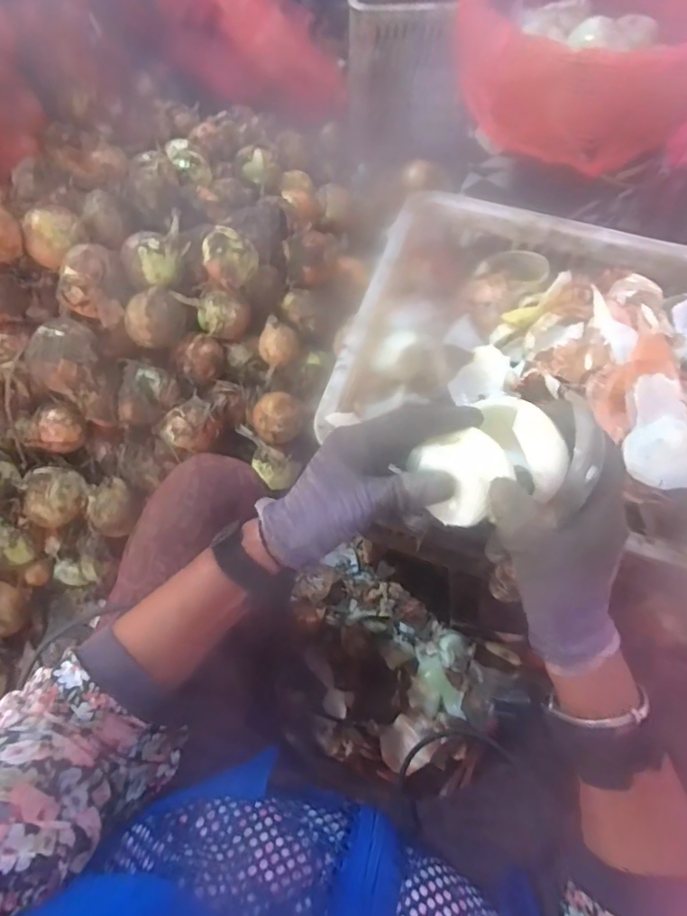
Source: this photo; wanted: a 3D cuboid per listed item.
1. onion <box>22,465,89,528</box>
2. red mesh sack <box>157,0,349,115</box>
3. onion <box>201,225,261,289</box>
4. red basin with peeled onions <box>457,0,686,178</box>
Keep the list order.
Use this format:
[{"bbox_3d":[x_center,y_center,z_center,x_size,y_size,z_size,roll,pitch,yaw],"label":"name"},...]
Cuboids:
[{"bbox_3d":[-0.429,0.055,0.749,0.077,0.059,0.086,0,68,0],"label":"onion"},{"bbox_3d":[-0.214,-0.972,1.175,0.490,0.191,0.173,20,69,-12],"label":"red mesh sack"},{"bbox_3d":[-0.162,-0.286,0.726,0.076,0.061,0.067,-11,69,-4],"label":"onion"},{"bbox_3d":[0.306,-0.522,0.629,0.288,0.121,0.286,0,68,0],"label":"red basin with peeled onions"}]

